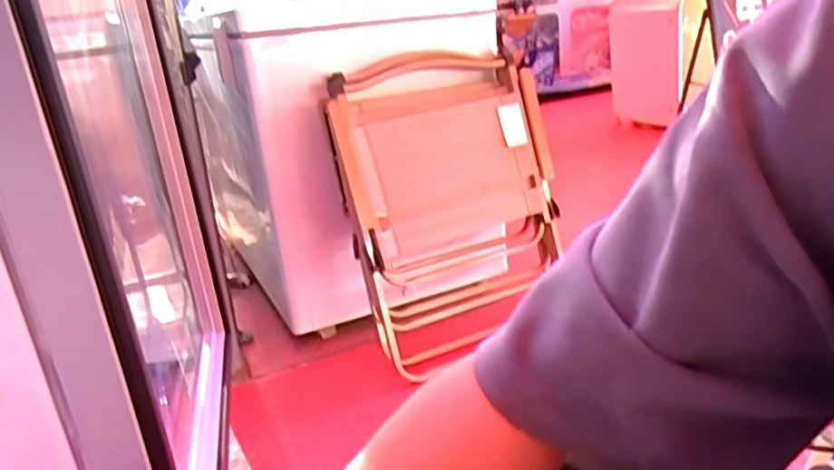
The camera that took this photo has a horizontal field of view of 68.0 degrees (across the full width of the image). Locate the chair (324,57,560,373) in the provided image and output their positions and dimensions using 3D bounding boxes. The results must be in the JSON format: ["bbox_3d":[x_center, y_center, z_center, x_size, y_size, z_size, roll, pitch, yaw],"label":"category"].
[{"bbox_3d":[0.091,-0.084,1.542,0.583,0.660,0.248,-20,25,-34],"label":"chair"}]

